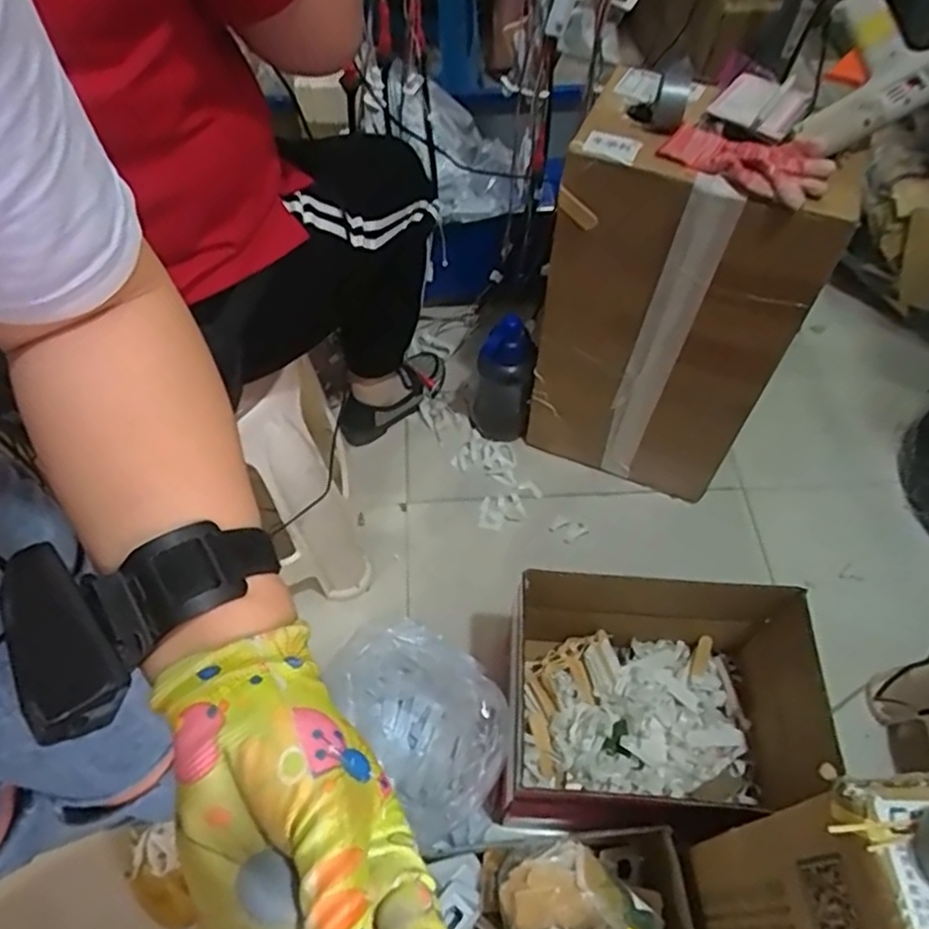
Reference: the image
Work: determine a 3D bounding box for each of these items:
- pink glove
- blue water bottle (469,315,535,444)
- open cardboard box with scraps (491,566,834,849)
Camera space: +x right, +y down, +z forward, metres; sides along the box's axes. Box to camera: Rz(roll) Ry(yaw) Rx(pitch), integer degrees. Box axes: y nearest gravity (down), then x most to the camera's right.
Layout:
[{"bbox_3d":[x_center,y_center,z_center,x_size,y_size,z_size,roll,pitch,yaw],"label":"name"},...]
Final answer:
[{"bbox_3d":[0.316,-0.344,0.754,0.178,0.035,0.129,24,60,14],"label":"pink glove"},{"bbox_3d":[0.065,-0.138,1.180,0.102,0.248,0.088,1,57,0],"label":"blue water bottle"},{"bbox_3d":[0.239,0.317,0.864,0.371,0.212,0.273,2,57,1],"label":"open cardboard box with scraps"}]

